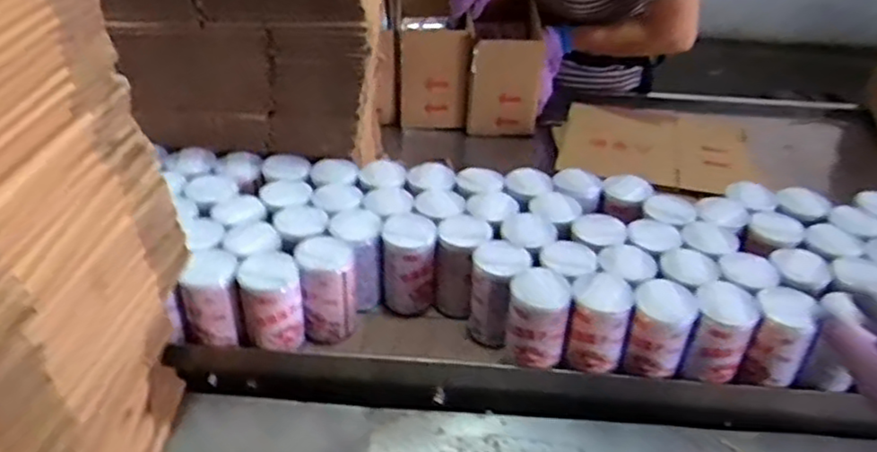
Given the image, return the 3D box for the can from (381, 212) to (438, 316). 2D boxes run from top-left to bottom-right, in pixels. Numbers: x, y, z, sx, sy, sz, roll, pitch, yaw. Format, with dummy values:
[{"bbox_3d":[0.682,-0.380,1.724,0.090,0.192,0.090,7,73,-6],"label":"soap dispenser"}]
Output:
[{"bbox_3d":[-0.037,0.051,0.885,0.066,0.110,0.073,1,35,-3],"label":"can"}]

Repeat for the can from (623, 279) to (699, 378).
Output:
[{"bbox_3d":[0.241,0.116,0.769,0.069,0.097,0.055,21,39,23],"label":"can"}]

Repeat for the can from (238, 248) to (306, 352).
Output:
[{"bbox_3d":[-0.189,0.085,0.806,0.065,0.090,0.073,-7,37,-15],"label":"can"}]

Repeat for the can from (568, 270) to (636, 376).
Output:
[{"bbox_3d":[0.177,0.108,0.780,0.067,0.092,0.062,10,36,9],"label":"can"}]

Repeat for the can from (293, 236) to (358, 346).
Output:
[{"bbox_3d":[-0.131,0.076,0.836,0.061,0.111,0.064,2,35,-2],"label":"can"}]

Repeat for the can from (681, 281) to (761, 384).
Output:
[{"bbox_3d":[0.302,0.116,0.761,0.060,0.099,0.060,2,35,-2],"label":"can"}]

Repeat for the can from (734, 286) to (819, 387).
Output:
[{"bbox_3d":[0.360,0.121,0.753,0.067,0.100,0.056,16,37,17],"label":"can"}]

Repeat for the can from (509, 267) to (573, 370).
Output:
[{"bbox_3d":[0.107,0.099,0.757,0.063,0.091,0.064,2,35,-2],"label":"can"}]

